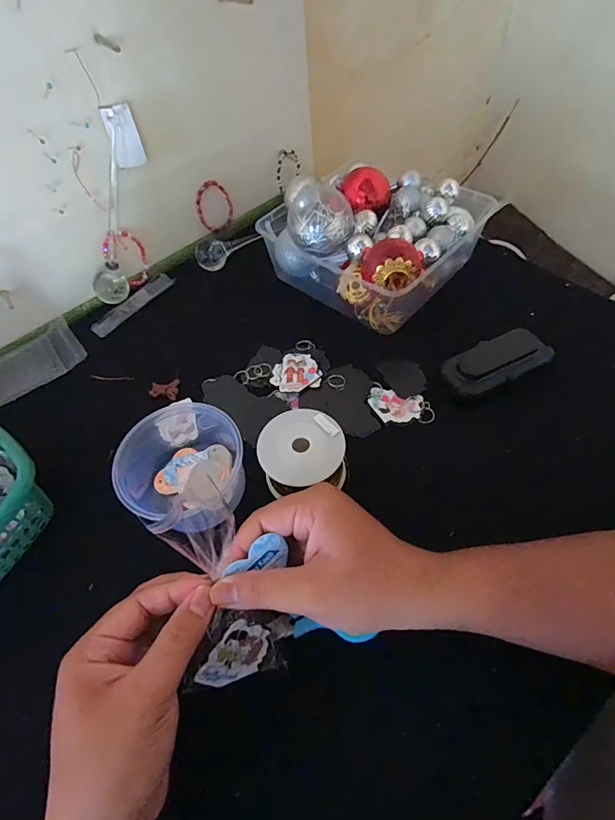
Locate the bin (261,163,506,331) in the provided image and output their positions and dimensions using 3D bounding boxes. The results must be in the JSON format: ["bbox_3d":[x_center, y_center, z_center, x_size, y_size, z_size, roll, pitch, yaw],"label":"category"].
[{"bbox_3d":[0.077,-0.200,0.468,0.187,0.097,0.192,35,64,26],"label":"bin"}]

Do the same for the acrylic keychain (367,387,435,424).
[{"bbox_3d":[0.087,-0.003,0.389,0.060,0.004,0.033,13,56,14],"label":"acrylic keychain"}]

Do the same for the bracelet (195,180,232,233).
[{"bbox_3d":[-0.122,-0.268,0.550,0.050,0.061,0.008,-38,59,-20],"label":"bracelet"}]

